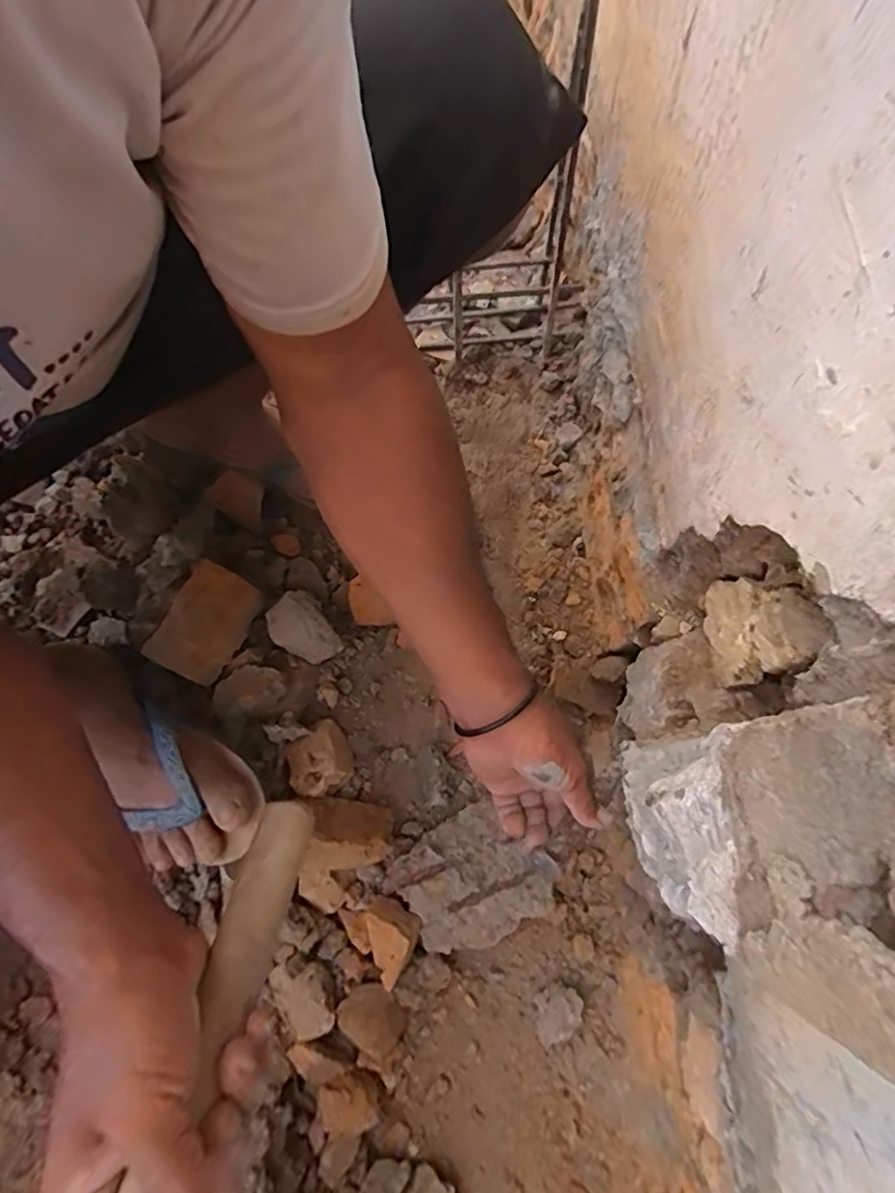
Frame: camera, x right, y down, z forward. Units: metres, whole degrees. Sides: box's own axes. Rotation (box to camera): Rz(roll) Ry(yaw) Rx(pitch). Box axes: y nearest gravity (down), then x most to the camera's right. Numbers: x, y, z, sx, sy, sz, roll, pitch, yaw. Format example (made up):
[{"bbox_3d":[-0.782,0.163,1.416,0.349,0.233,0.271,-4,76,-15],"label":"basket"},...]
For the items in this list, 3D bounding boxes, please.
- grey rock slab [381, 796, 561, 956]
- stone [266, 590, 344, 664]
[{"bbox_3d":[0.025,0.274,0.593,0.149,0.043,0.116,-32,76,-7],"label":"grey rock slab"},{"bbox_3d":[-0.144,0.034,0.603,0.055,0.051,0.062,-28,76,-6],"label":"stone"}]

